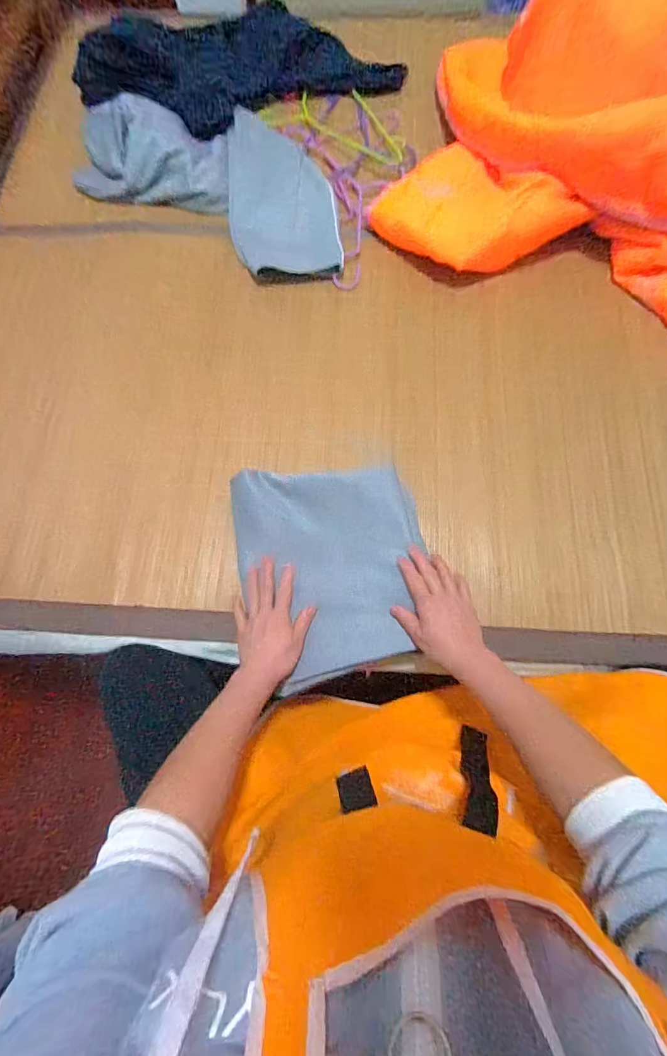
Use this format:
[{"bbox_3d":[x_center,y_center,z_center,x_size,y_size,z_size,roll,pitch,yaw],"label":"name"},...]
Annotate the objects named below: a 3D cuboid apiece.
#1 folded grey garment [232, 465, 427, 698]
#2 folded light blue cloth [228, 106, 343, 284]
[{"bbox_3d":[-0.001,0.052,0.586,0.243,0.041,0.282,-10,74,-2],"label":"folded grey garment"},{"bbox_3d":[-0.097,-0.612,0.790,0.193,0.041,0.360,-8,74,-1],"label":"folded light blue cloth"}]

